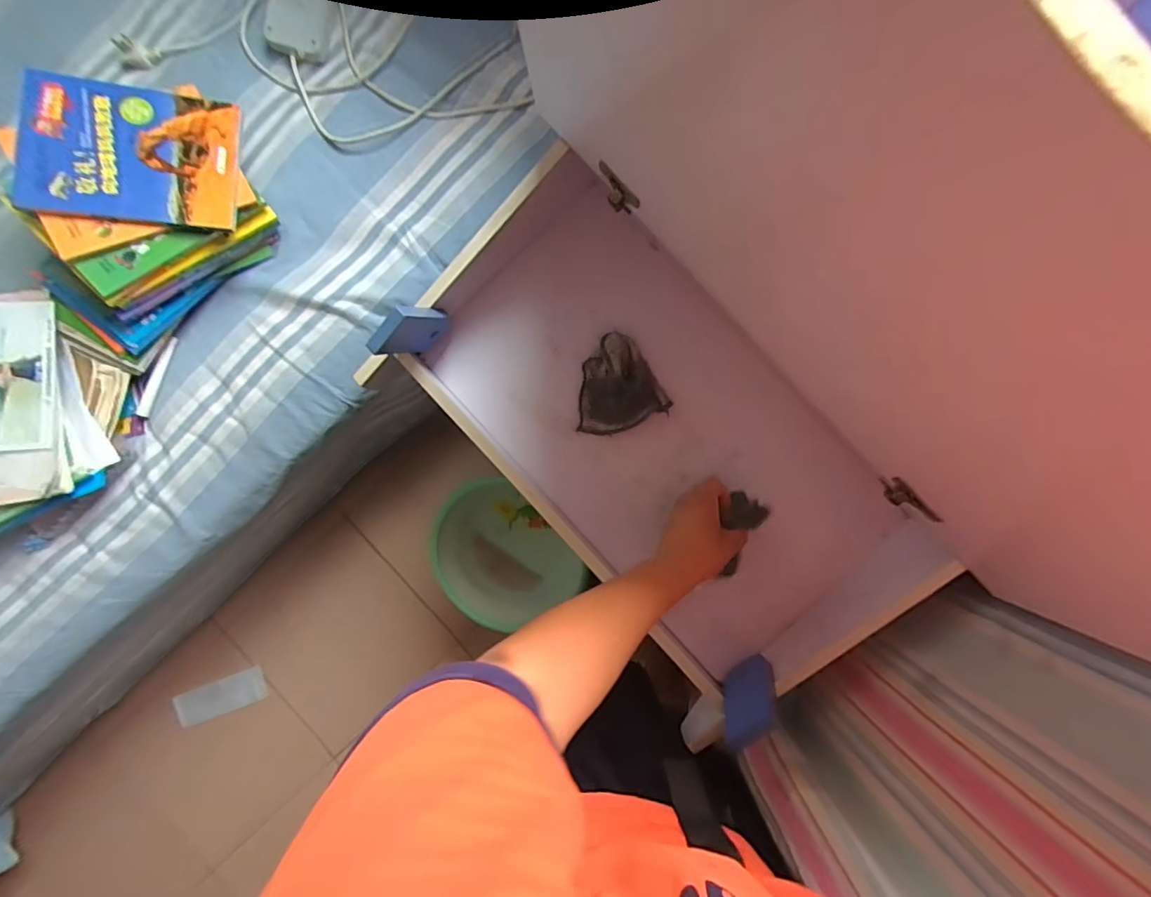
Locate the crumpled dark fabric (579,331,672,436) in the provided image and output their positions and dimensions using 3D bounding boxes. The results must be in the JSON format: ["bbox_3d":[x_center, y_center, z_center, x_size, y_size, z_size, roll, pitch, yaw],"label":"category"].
[{"bbox_3d":[0.064,-0.078,0.664,0.114,0.038,0.124,5,88,1],"label":"crumpled dark fabric"}]

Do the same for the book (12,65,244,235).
[{"bbox_3d":[-0.571,-0.382,0.682,0.230,0.018,0.183,0,84,-18],"label":"book"}]

